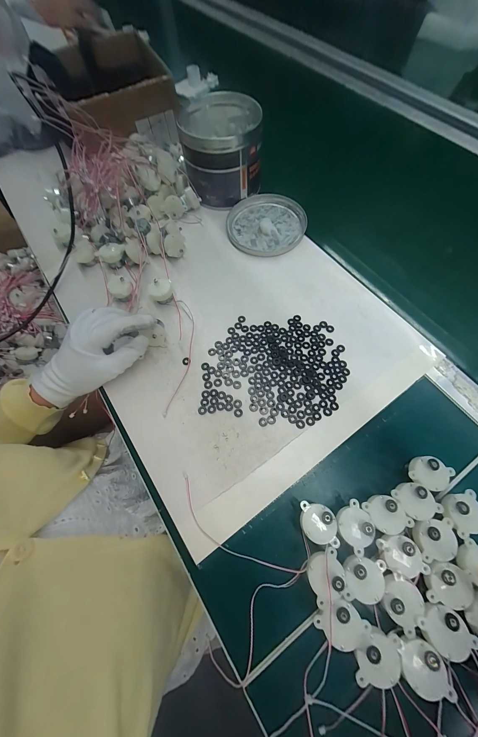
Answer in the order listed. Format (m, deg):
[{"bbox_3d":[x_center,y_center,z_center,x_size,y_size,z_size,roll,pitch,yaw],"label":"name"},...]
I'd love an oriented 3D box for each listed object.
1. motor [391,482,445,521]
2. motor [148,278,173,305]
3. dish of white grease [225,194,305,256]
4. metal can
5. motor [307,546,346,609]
[{"bbox_3d":[0.171,0.131,0.243,0.033,0.034,0.034,-28,69,-9],"label":"motor"},{"bbox_3d":[-0.110,-0.108,0.351,0.032,0.028,0.027,-9,68,-1],"label":"motor"},{"bbox_3d":[0.046,-0.244,0.412,0.132,0.015,0.128,-1,68,2],"label":"dish of white grease"},{"bbox_3d":[-0.026,-0.367,0.418,0.124,0.105,0.144,1,68,3],"label":"metal can"},{"bbox_3d":[0.078,0.186,0.221,0.031,0.026,0.039,-18,68,-5],"label":"motor"}]

